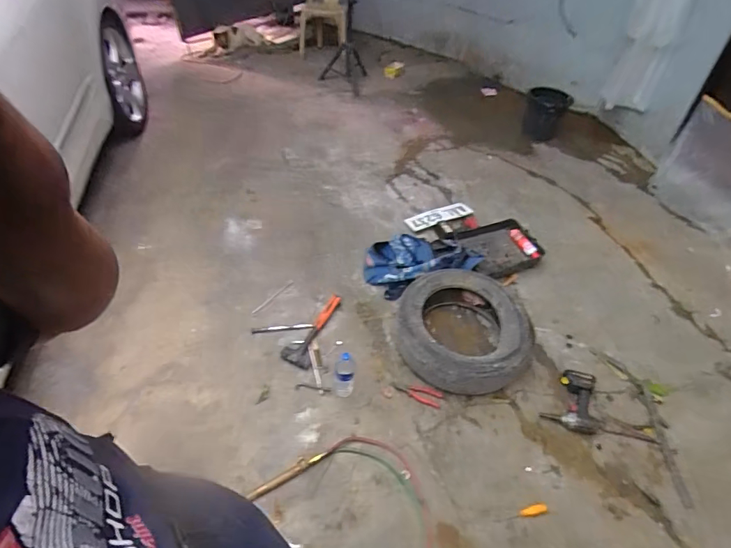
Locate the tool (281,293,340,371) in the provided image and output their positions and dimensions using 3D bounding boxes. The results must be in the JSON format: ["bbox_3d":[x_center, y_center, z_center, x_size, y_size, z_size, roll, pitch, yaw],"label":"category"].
[{"bbox_3d":[-0.224,0.221,1.722,0.121,0.030,0.347,17,50,11],"label":"tool"}]

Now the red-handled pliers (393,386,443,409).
[{"bbox_3d":[0.200,0.454,1.569,0.177,0.012,0.062,15,49,9],"label":"red-handled pliers"}]

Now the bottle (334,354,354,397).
[{"bbox_3d":[-0.078,0.359,1.496,0.079,0.201,0.083,-1,50,-4],"label":"bottle"}]

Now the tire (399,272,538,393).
[{"bbox_3d":[0.411,0.220,1.677,0.565,0.192,0.492,0,45,0],"label":"tire"}]

